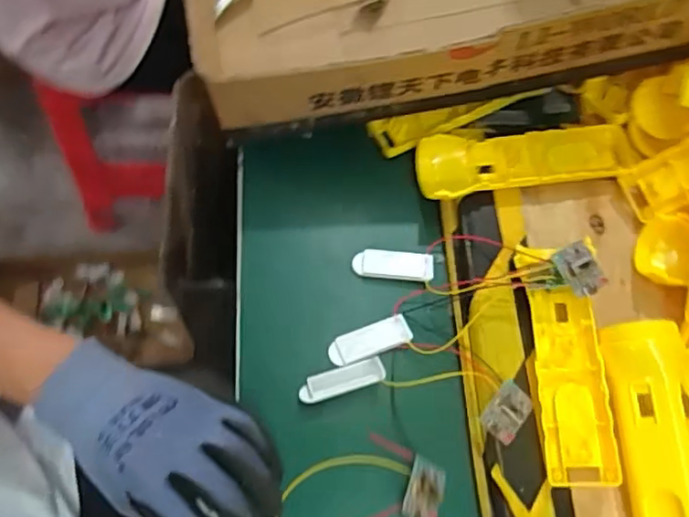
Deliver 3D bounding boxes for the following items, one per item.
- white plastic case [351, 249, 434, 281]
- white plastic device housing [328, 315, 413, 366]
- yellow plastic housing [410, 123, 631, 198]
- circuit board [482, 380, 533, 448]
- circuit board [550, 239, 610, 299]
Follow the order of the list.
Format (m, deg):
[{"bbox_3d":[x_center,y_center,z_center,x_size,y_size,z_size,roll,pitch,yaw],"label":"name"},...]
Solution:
[{"bbox_3d":[0.036,0.004,0.442,0.059,0.004,0.023,5,66,1],"label":"white plastic case"},{"bbox_3d":[0.018,0.058,0.416,0.059,0.004,0.022,-20,68,-10],"label":"white plastic device housing"},{"bbox_3d":[0.140,-0.074,0.465,0.165,0.028,0.051,-8,66,-5],"label":"yellow plastic housing"},{"bbox_3d":[0.106,0.099,0.387,0.025,0.005,0.035,38,70,6],"label":"circuit board"},{"bbox_3d":[0.157,0.008,0.399,0.024,0.011,0.035,-29,73,12],"label":"circuit board"}]

